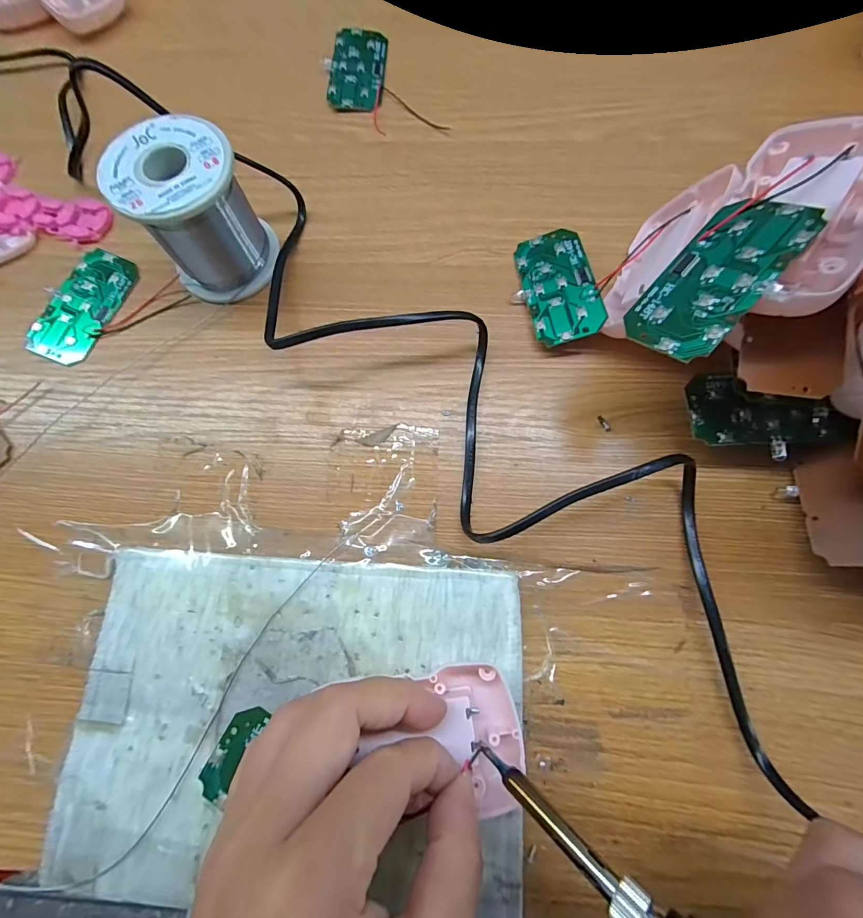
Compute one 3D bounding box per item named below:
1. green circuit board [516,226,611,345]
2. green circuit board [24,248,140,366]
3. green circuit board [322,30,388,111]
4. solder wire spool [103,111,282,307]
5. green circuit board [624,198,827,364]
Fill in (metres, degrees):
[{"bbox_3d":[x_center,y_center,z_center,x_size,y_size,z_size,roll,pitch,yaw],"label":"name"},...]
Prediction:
[{"bbox_3d":[0.072,-0.099,0.235,0.036,0.004,0.073,-13,69,13],"label":"green circuit board"},{"bbox_3d":[-0.209,-0.092,0.251,0.036,0.006,0.074,22,77,8],"label":"green circuit board"},{"bbox_3d":[-0.053,-0.275,0.293,0.039,0.006,0.071,3,75,3],"label":"green circuit board"},{"bbox_3d":[-0.125,-0.132,0.227,0.059,0.064,0.057,-1,75,2],"label":"solder wire spool"},{"bbox_3d":[0.112,-0.072,0.163,0.073,0.004,0.037,-49,53,2],"label":"green circuit board"}]

